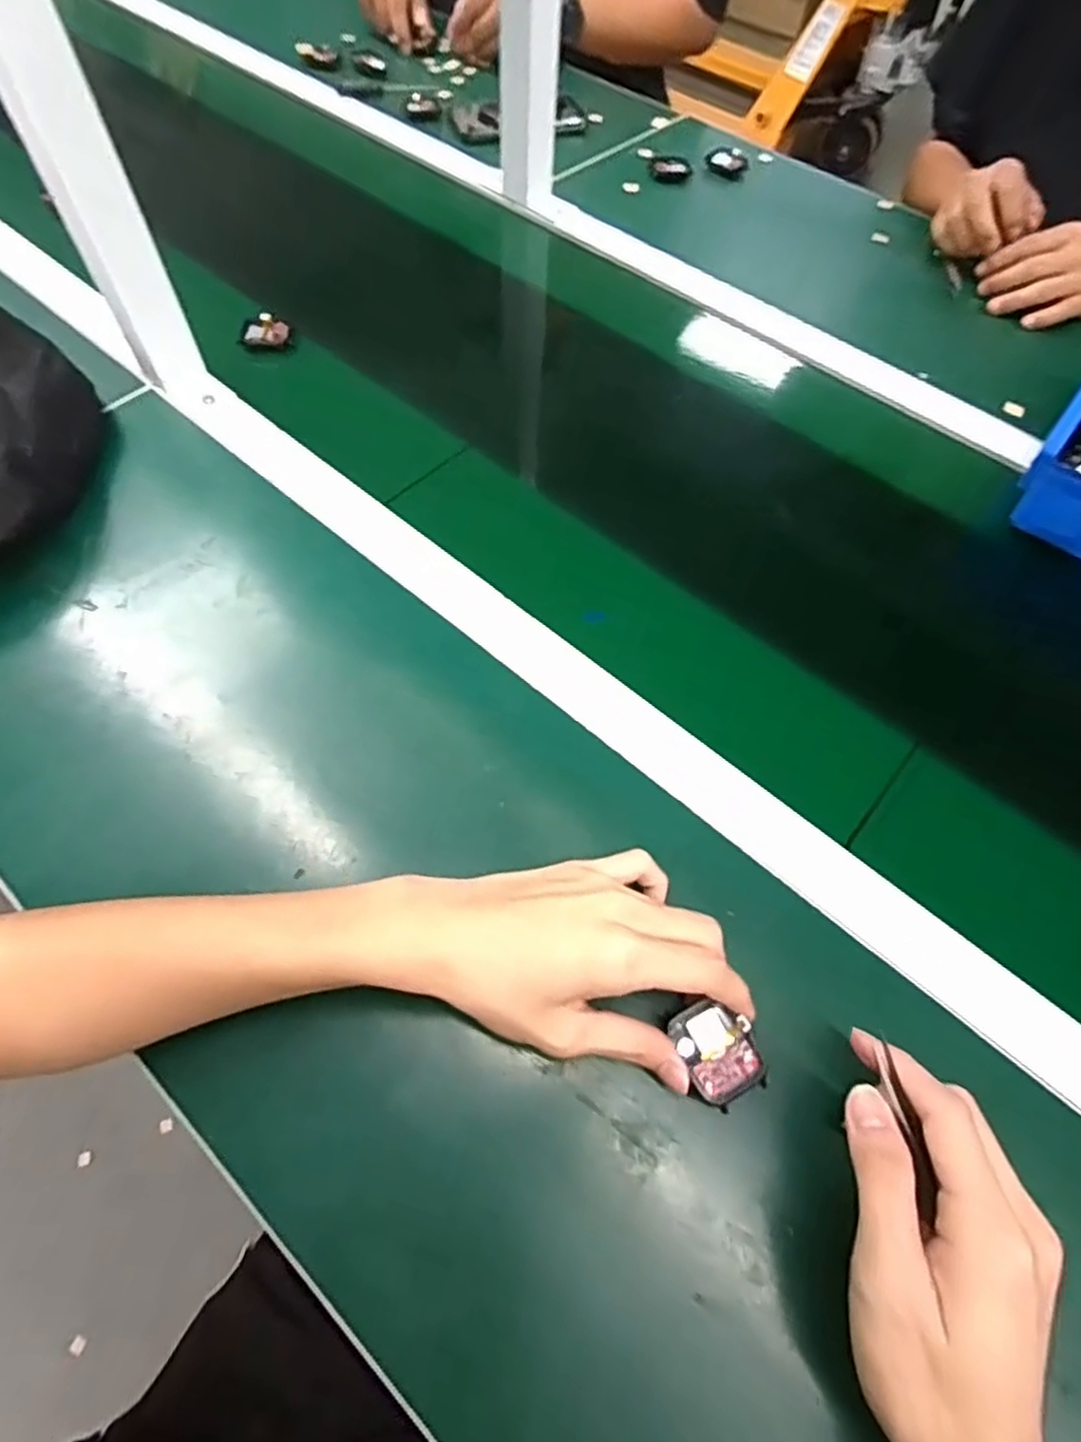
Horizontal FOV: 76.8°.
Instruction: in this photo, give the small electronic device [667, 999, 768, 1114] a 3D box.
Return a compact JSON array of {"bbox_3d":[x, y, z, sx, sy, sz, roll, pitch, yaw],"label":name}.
[{"bbox_3d":[0.087,0.160,0.331,0.035,0.008,0.043,-18,64,-12],"label":"small electronic device"}]

